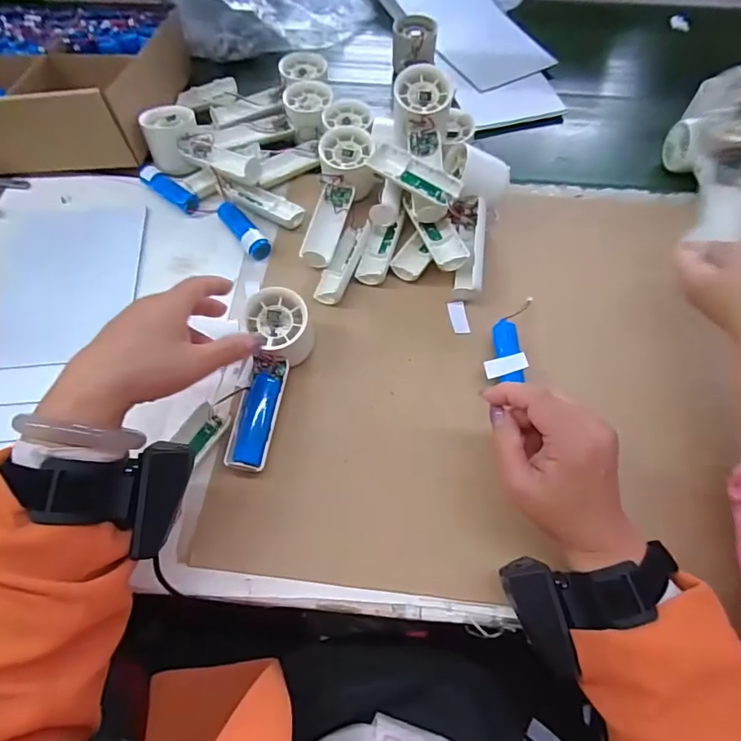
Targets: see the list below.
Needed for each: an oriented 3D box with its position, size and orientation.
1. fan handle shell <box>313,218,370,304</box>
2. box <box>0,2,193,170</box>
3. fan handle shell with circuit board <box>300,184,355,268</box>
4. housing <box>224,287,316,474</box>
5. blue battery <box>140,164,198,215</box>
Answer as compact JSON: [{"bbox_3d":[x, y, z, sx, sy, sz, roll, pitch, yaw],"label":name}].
[{"bbox_3d":[-0.028,-0.109,0.463,0.027,0.018,0.094,16,65,9],"label":"fan handle shell"},{"bbox_3d":[-0.372,-0.343,0.546,0.261,0.084,0.248,-2,64,0],"label":"box"},{"bbox_3d":[-0.044,-0.148,0.476,0.034,0.022,0.095,13,65,8],"label":"fan handle shell with circuit board"},{"bbox_3d":[-0.087,0.009,0.402,0.048,0.049,0.151,9,76,5],"label":"housing"},{"bbox_3d":[-0.223,-0.200,0.512,0.081,0.016,0.022,36,70,17],"label":"blue battery"}]

